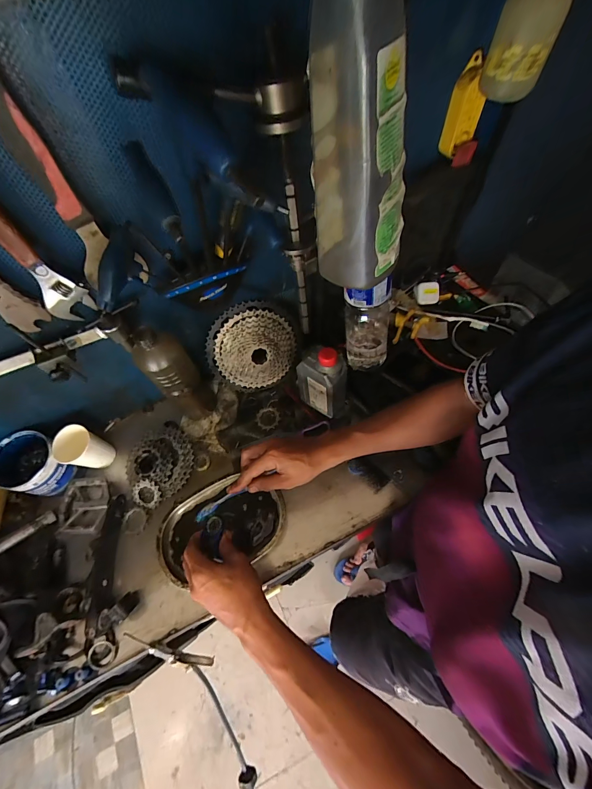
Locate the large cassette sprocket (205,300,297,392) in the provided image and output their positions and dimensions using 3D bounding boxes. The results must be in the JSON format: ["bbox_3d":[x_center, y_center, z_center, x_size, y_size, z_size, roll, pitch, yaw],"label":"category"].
[{"bbox_3d":[-0.083,-0.085,0.652,0.184,0.185,0.039,-21,32,-6],"label":"large cassette sprocket"}]

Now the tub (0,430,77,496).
[{"bbox_3d":[-0.491,0.131,0.609,0.107,0.083,0.105,37,71,21],"label":"tub"}]

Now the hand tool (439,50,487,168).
[{"bbox_3d":[0.261,-0.426,0.496,0.056,0.121,0.039,22,66,15],"label":"hand tool"}]

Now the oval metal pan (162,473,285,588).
[{"bbox_3d":[-0.129,0.231,0.579,0.222,0.027,0.146,-20,63,-6],"label":"oval metal pan"}]

